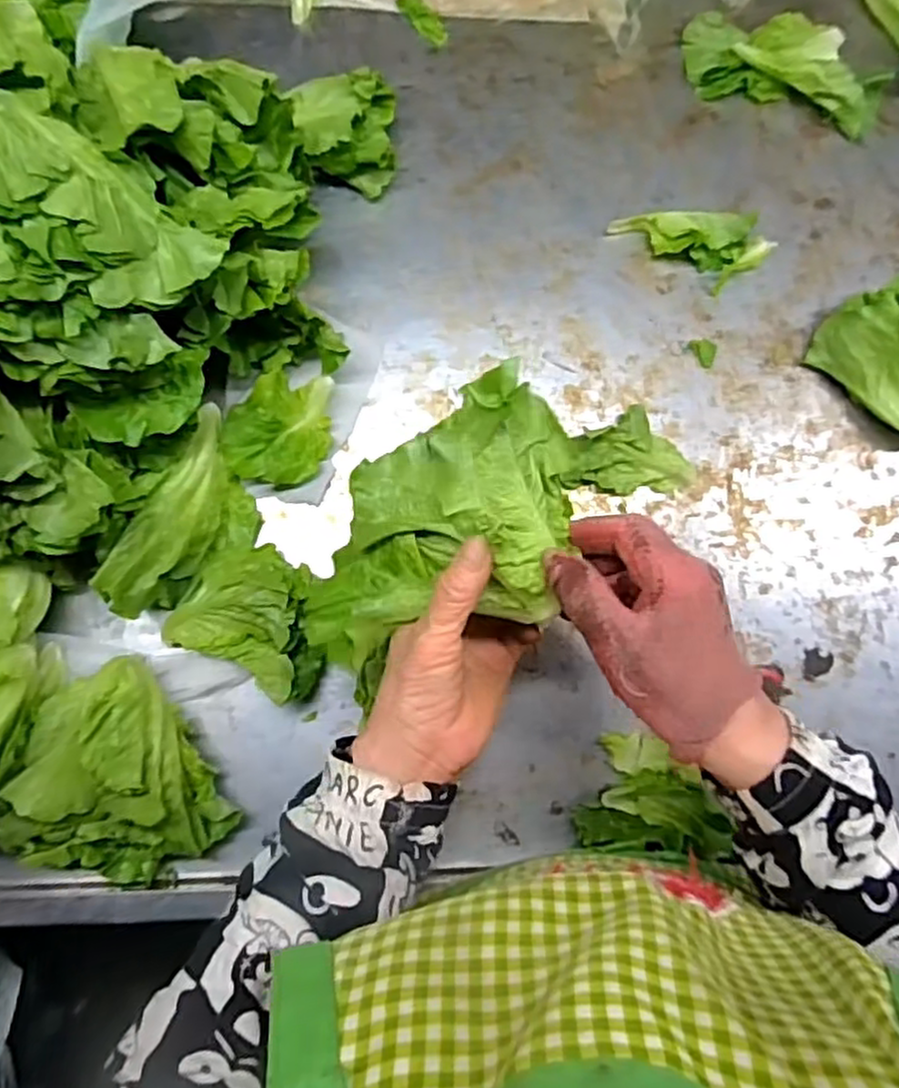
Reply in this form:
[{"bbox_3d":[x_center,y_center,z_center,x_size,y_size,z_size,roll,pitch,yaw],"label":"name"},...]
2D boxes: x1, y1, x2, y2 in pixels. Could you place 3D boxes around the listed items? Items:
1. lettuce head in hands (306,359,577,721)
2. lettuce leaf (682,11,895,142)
[{"bbox_3d":[-0.002,-0.001,0.384,0.170,0.048,0.114,-35,86,-7],"label":"lettuce head in hands"},{"bbox_3d":[0.268,-0.381,0.567,0.158,0.033,0.079,16,81,-1],"label":"lettuce leaf"}]

